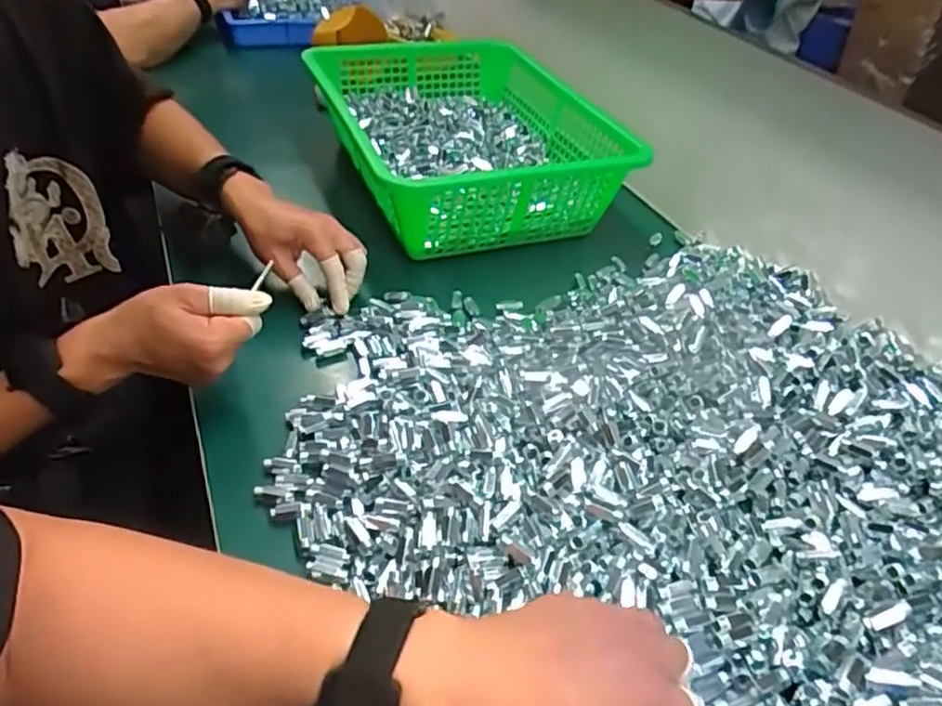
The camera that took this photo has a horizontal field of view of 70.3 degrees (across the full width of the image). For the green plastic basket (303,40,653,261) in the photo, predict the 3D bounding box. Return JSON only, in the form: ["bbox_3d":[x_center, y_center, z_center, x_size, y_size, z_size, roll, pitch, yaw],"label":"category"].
[{"bbox_3d":[-0.018,-0.275,0.817,0.287,0.091,0.406,-12,44,-19],"label":"green plastic basket"}]

